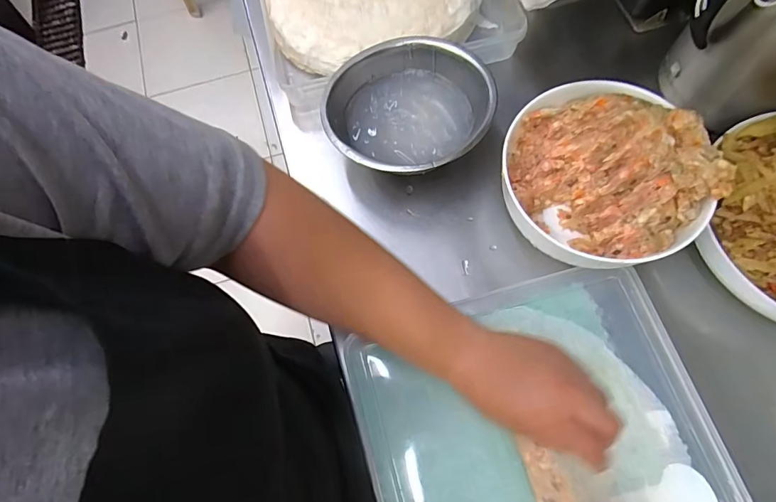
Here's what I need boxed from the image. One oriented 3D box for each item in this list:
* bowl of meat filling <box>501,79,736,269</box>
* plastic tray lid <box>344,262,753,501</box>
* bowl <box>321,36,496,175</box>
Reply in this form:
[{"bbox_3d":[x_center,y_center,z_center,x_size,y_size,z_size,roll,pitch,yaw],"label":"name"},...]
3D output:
[{"bbox_3d":[0.197,-0.066,0.410,0.158,0.101,0.174,-25,71,-6],"label":"bowl of meat filling"},{"bbox_3d":[0.137,0.176,0.371,0.302,0.034,0.292,-1,70,2],"label":"plastic tray lid"},{"bbox_3d":[0.019,-0.144,0.465,0.165,0.079,0.167,-1,70,2],"label":"bowl"}]

